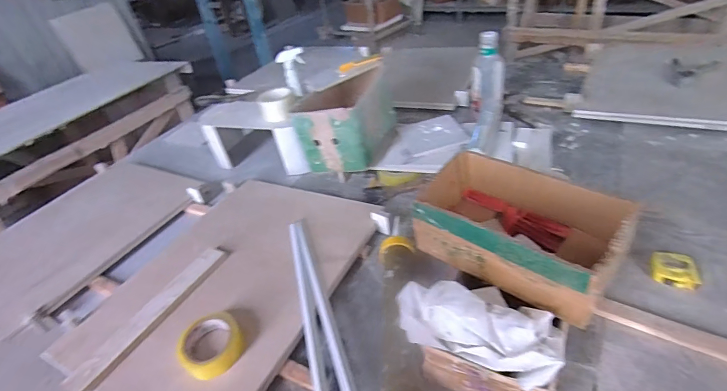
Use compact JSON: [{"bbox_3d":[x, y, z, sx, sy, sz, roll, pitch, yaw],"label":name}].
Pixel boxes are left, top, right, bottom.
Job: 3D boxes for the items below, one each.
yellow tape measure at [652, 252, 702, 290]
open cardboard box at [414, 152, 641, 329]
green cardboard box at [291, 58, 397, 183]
[{"bbox_3d":[0.526,0.126,0.653,0.064,0.031,0.064,16,45,31],"label":"yellow tape measure"},{"bbox_3d":[0.226,0.044,0.567,0.261,0.105,0.168,26,50,38],"label":"open cardboard box"},{"bbox_3d":[-0.040,-0.203,1.019,0.209,0.177,0.268,5,42,16],"label":"green cardboard box"}]

